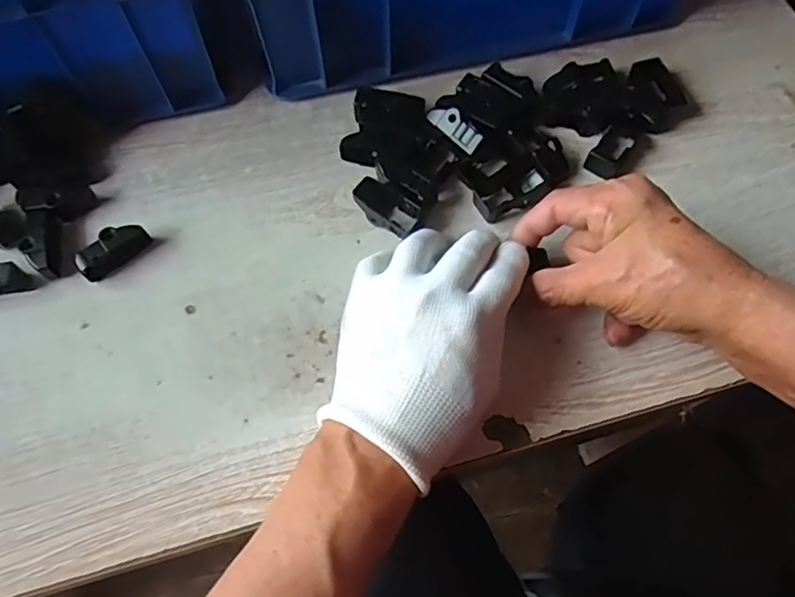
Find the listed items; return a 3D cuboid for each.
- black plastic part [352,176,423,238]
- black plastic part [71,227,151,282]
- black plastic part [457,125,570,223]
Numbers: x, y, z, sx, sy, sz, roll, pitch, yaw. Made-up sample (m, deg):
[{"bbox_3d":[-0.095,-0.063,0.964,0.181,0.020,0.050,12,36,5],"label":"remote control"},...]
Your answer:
[{"bbox_3d":[-0.008,-0.061,0.392,0.043,0.019,0.025,38,71,15],"label":"black plastic part"},{"bbox_3d":[-0.186,-0.031,0.380,0.046,0.018,0.019,-38,71,-16],"label":"black plastic part"},{"bbox_3d":[0.081,-0.090,0.404,0.073,0.018,0.050,-28,69,-12],"label":"black plastic part"}]

